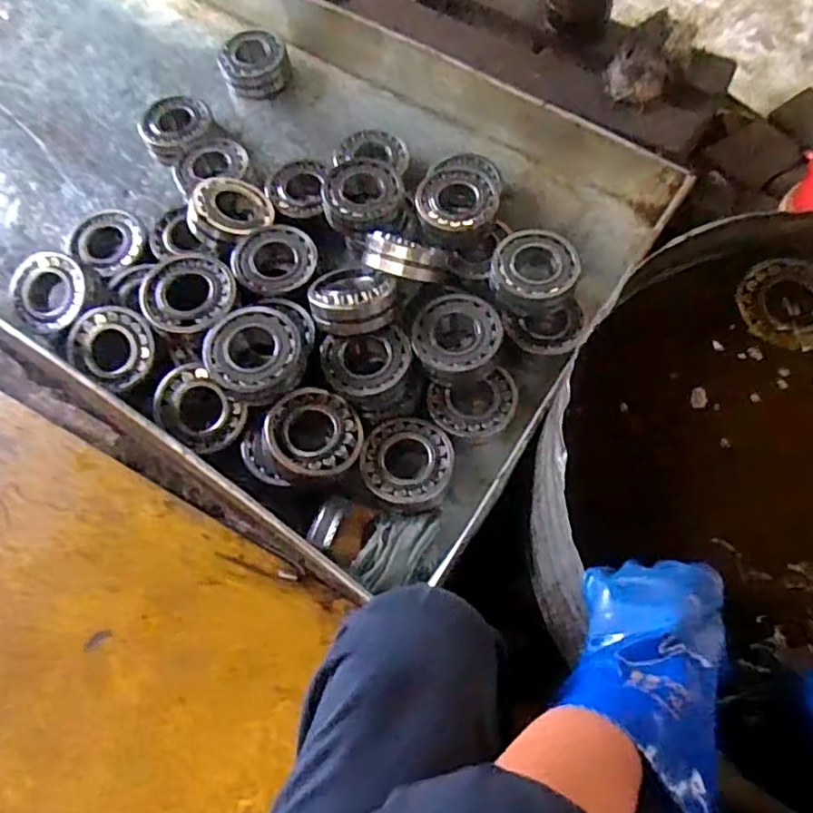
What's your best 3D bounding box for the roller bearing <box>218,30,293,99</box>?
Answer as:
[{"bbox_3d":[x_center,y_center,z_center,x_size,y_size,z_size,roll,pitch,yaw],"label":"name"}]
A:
[{"bbox_3d":[-0.264,-0.599,1.100,0.121,0.052,0.108,-18,66,-5],"label":"roller bearing"}]

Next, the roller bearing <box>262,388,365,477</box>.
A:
[{"bbox_3d":[-0.111,0.031,0.768,0.110,0.034,0.112,-1,66,2],"label":"roller bearing"}]

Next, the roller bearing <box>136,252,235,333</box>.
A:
[{"bbox_3d":[-0.280,-0.147,0.806,0.110,0.024,0.104,-1,66,2],"label":"roller bearing"}]

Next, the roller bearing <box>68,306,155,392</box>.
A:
[{"bbox_3d":[-0.390,-0.077,0.835,0.114,0.029,0.104,25,84,2],"label":"roller bearing"}]

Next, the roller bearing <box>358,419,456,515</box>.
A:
[{"bbox_3d":[0.001,0.071,0.792,0.113,0.041,0.113,-1,66,2],"label":"roller bearing"}]

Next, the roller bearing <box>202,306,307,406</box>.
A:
[{"bbox_3d":[-0.187,-0.064,0.789,0.126,0.055,0.115,-1,66,2],"label":"roller bearing"}]

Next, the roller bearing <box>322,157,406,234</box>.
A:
[{"bbox_3d":[-0.066,-0.307,0.938,0.112,0.055,0.116,1,77,-4],"label":"roller bearing"}]

